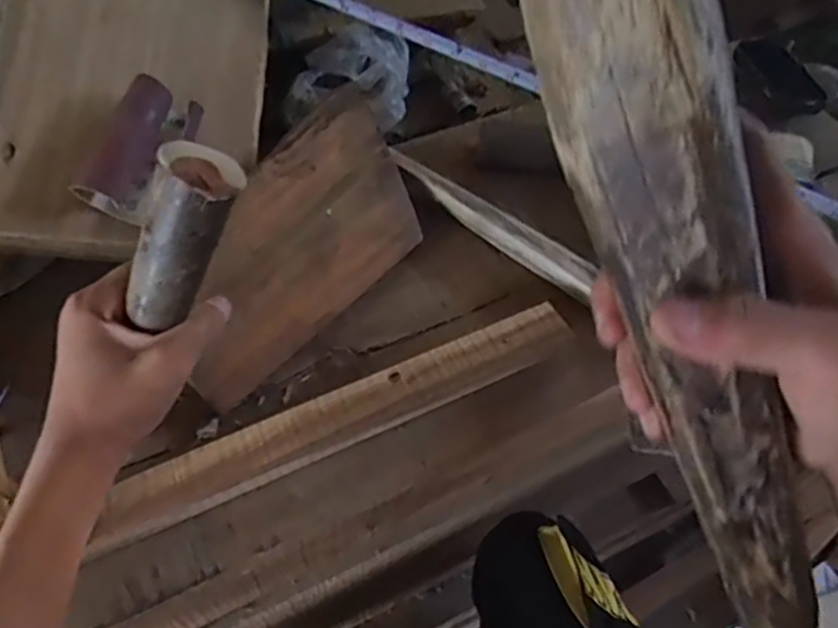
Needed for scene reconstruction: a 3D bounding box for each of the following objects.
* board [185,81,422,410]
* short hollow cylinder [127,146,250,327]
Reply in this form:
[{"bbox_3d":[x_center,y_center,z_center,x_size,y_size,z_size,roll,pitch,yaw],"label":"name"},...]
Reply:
[{"bbox_3d":[-0.092,-0.058,0.516,0.129,0.016,0.254,43,64,-3],"label":"board"},{"bbox_3d":[-0.106,-0.030,0.302,0.030,0.084,0.029,40,28,21],"label":"short hollow cylinder"}]

